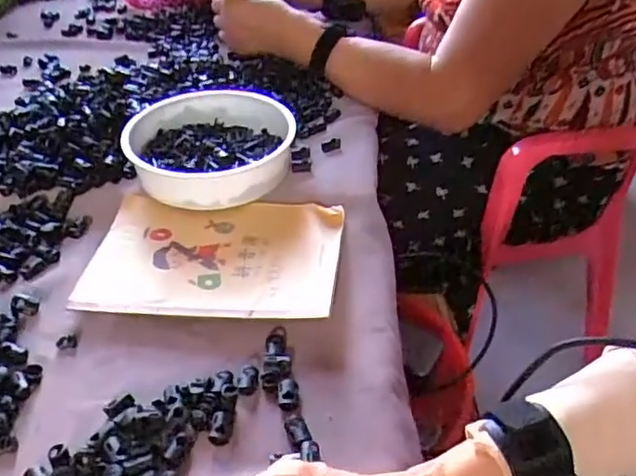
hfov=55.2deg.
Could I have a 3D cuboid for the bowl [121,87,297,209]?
[{"bbox_3d":[-0.106,-0.093,0.602,0.157,0.048,0.171,0,40,0],"label":"bowl"}]

